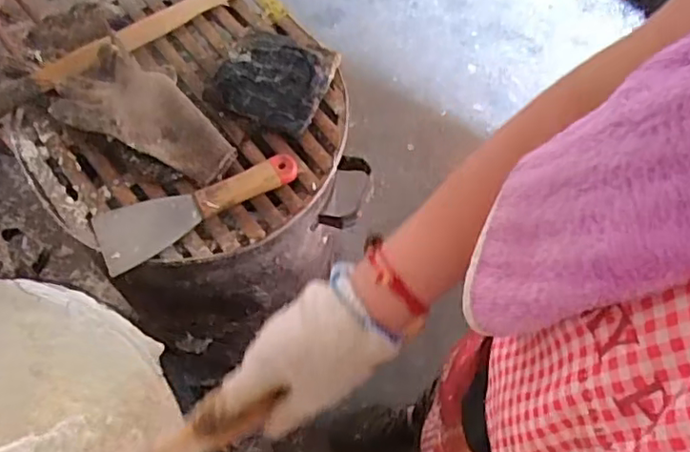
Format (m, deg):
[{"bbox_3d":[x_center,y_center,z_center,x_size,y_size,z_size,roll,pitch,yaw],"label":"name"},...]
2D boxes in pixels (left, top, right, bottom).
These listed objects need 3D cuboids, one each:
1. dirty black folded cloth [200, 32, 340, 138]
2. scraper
[{"bbox_3d":[-0.083,-0.172,0.718,0.121,0.027,0.113,22,64,9],"label":"dirty black folded cloth"},{"bbox_3d":[-0.156,-0.023,0.656,0.217,0.026,0.071,-21,65,-12],"label":"scraper"}]

